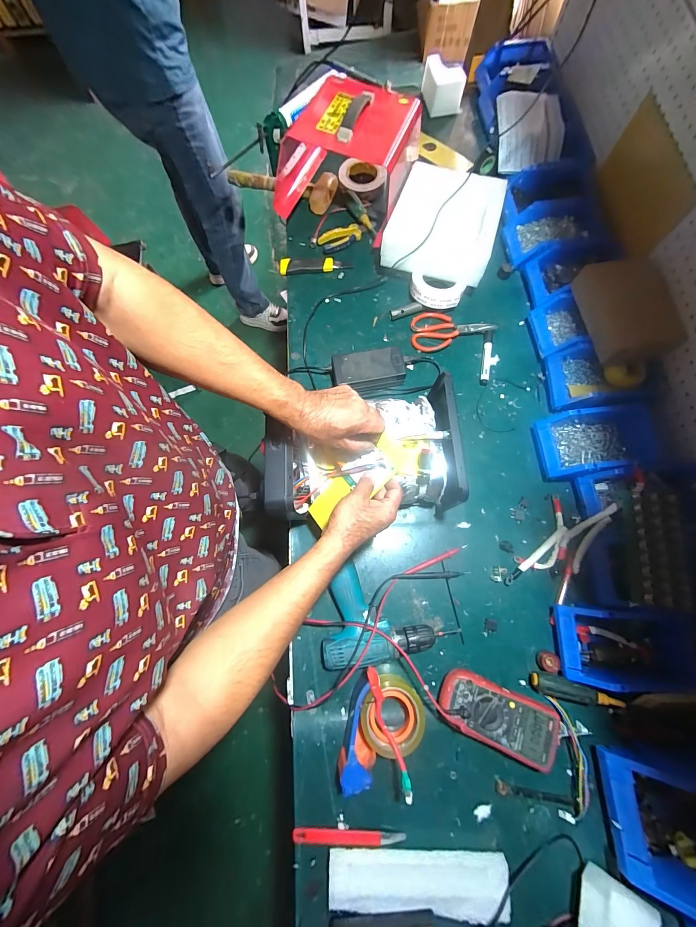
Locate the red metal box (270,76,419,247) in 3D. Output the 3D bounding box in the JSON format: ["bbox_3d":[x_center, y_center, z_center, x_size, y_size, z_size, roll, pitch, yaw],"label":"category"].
[{"bbox_3d":[-0.014,-0.710,0.764,0.313,0.157,0.273,20,76,6],"label":"red metal box"}]

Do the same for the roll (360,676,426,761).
[{"bbox_3d":[0.068,0.394,0.531,0.097,0.060,0.098,0,75,1],"label":"roll"}]

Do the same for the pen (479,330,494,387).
[{"bbox_3d":[0.300,-0.228,0.720,0.019,0.017,0.124,9,75,3],"label":"pen"}]

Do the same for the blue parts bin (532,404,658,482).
[{"bbox_3d":[0.467,-0.040,0.636,0.185,0.080,0.121,-7,75,-1],"label":"blue parts bin"}]

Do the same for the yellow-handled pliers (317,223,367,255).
[{"bbox_3d":[-0.012,-0.558,0.817,0.125,0.025,0.055,-31,76,-7],"label":"yellow-handled pliers"}]

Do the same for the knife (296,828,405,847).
[{"bbox_3d":[0.001,0.567,0.504,0.167,0.014,0.015,-2,75,0],"label":"knife"}]

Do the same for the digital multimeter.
[{"bbox_3d":[0.236,0.402,0.530,0.184,0.046,0.089,21,76,6],"label":"digital multimeter"}]

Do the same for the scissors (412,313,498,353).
[{"bbox_3d":[0.231,-0.304,0.746,0.178,0.017,0.093,-8,75,-1],"label":"scissors"}]

